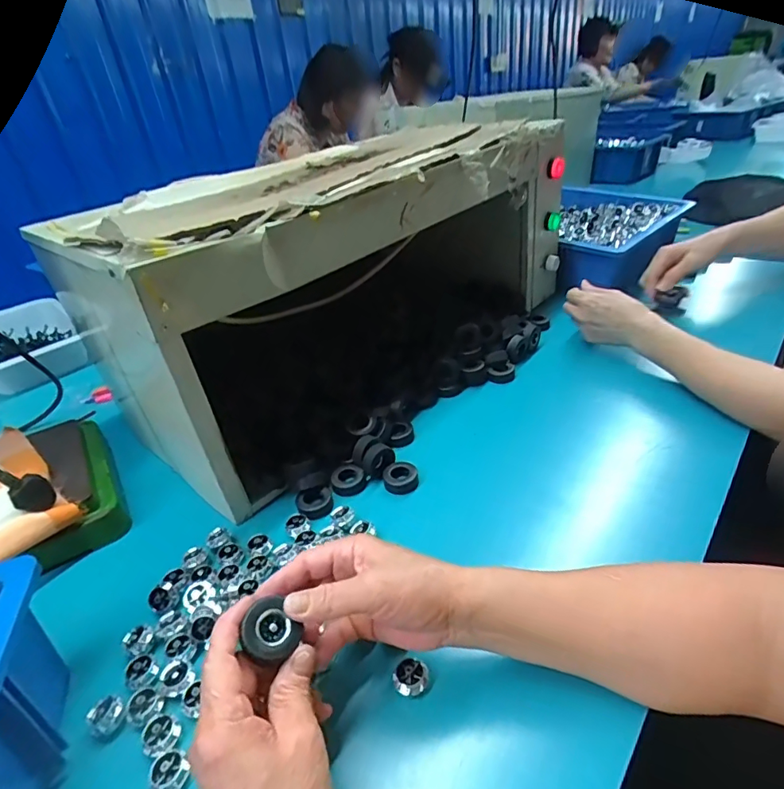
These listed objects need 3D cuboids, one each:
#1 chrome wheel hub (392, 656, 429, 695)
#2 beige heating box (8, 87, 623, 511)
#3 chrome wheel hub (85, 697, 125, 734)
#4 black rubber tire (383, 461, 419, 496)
[{"bbox_3d":[0.014,0.201,0.347,0.024,0.015,0.022,-2,34,5],"label":"chrome wheel hub"},{"bbox_3d":[-0.034,-0.195,0.704,0.318,0.262,0.696,24,44,37],"label":"beige heating box"},{"bbox_3d":[-0.203,0.228,0.350,0.019,0.013,0.021,17,40,30],"label":"chrome wheel hub"},{"bbox_3d":[0.009,0.089,0.524,0.037,0.016,0.035,-4,34,3],"label":"black rubber tire"}]

